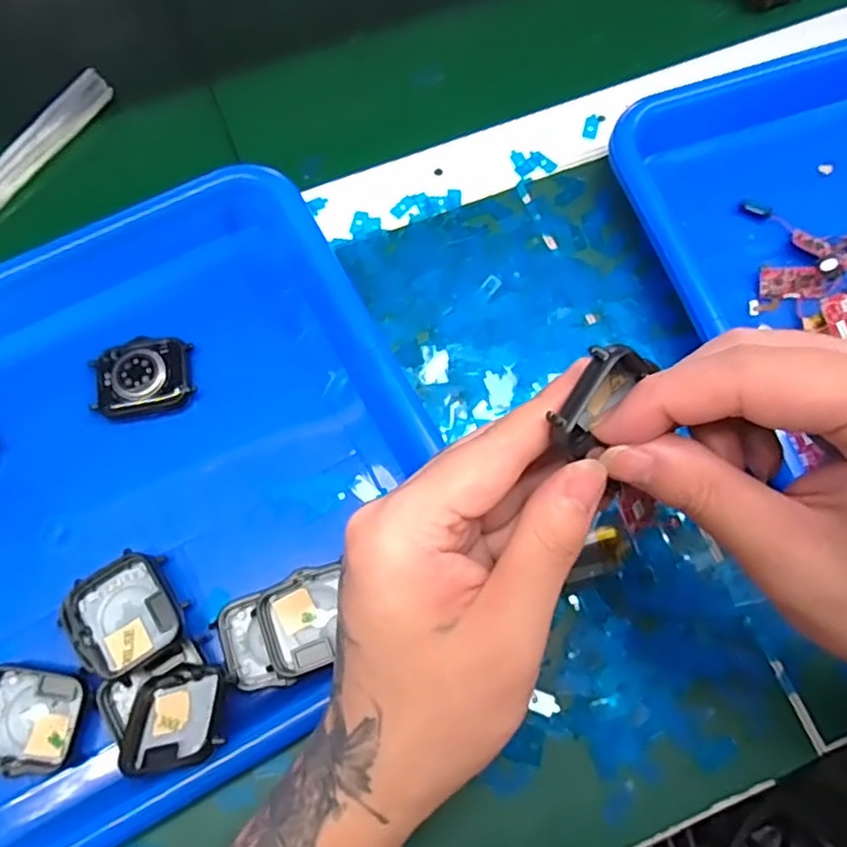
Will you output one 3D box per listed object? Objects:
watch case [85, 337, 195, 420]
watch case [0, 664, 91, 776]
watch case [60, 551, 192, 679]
[{"bbox_3d":[-0.133,-0.022,0.309,0.044,0.014,0.037,-7,73,-1],"label":"watch case"},{"bbox_3d":[-0.160,0.120,0.264,0.046,0.008,0.038,7,73,4],"label":"watch case"},{"bbox_3d":[-0.123,0.080,0.272,0.041,0.017,0.044,-32,74,-8],"label":"watch case"}]

